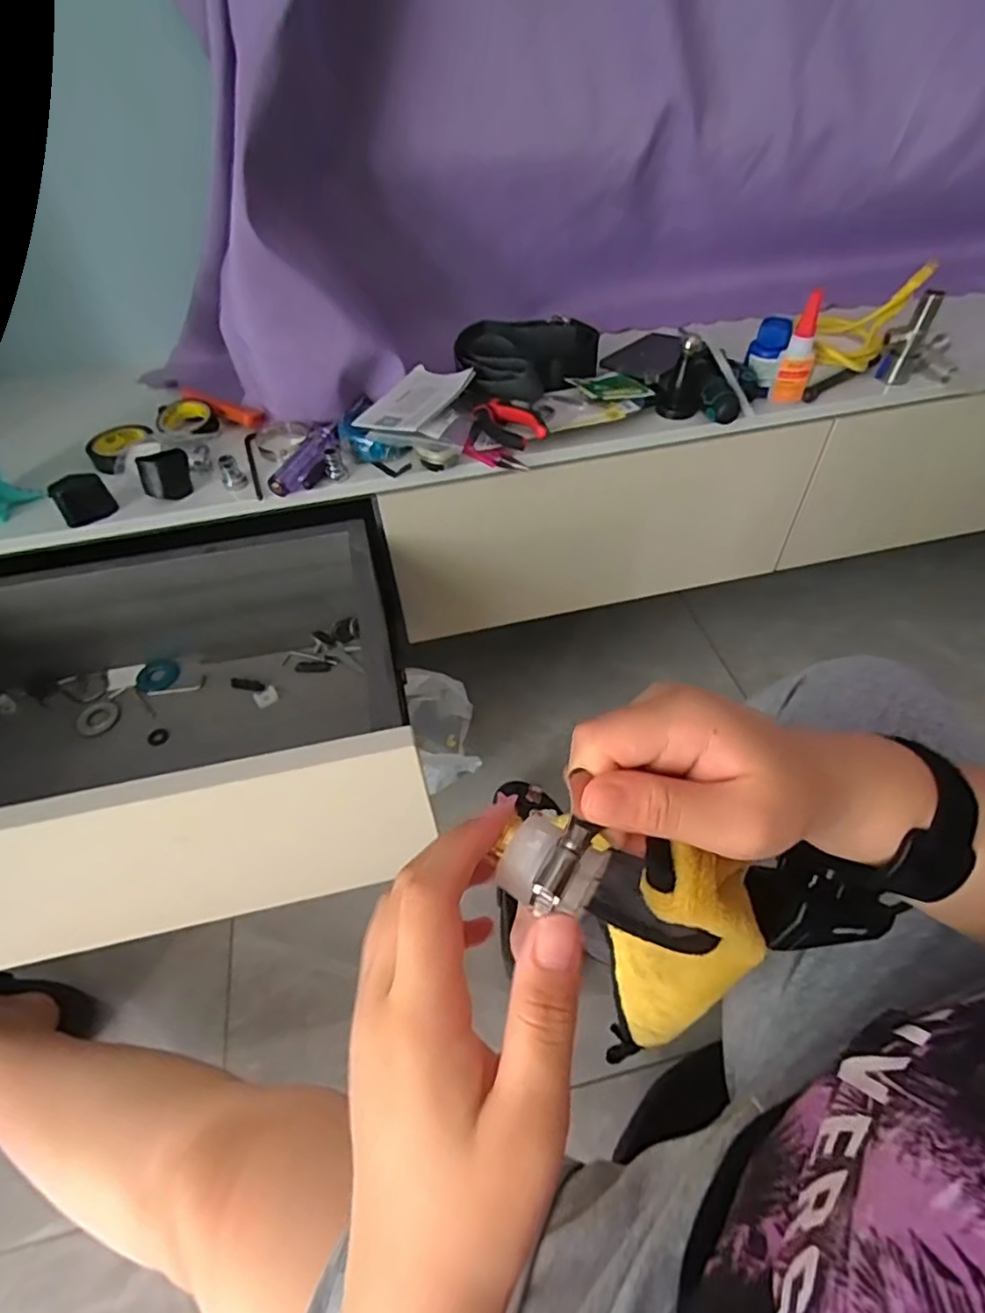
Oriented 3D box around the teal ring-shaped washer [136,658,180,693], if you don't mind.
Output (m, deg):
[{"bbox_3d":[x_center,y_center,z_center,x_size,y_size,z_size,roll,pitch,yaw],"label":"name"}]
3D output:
[{"bbox_3d":[-0.382,0.023,0.683,0.041,0.011,0.049,8,50,11],"label":"teal ring-shaped washer"}]

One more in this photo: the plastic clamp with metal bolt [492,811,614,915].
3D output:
[{"bbox_3d":[0.018,0.069,0.202,0.039,0.024,0.031,25,55,23],"label":"plastic clamp with metal bolt"}]

